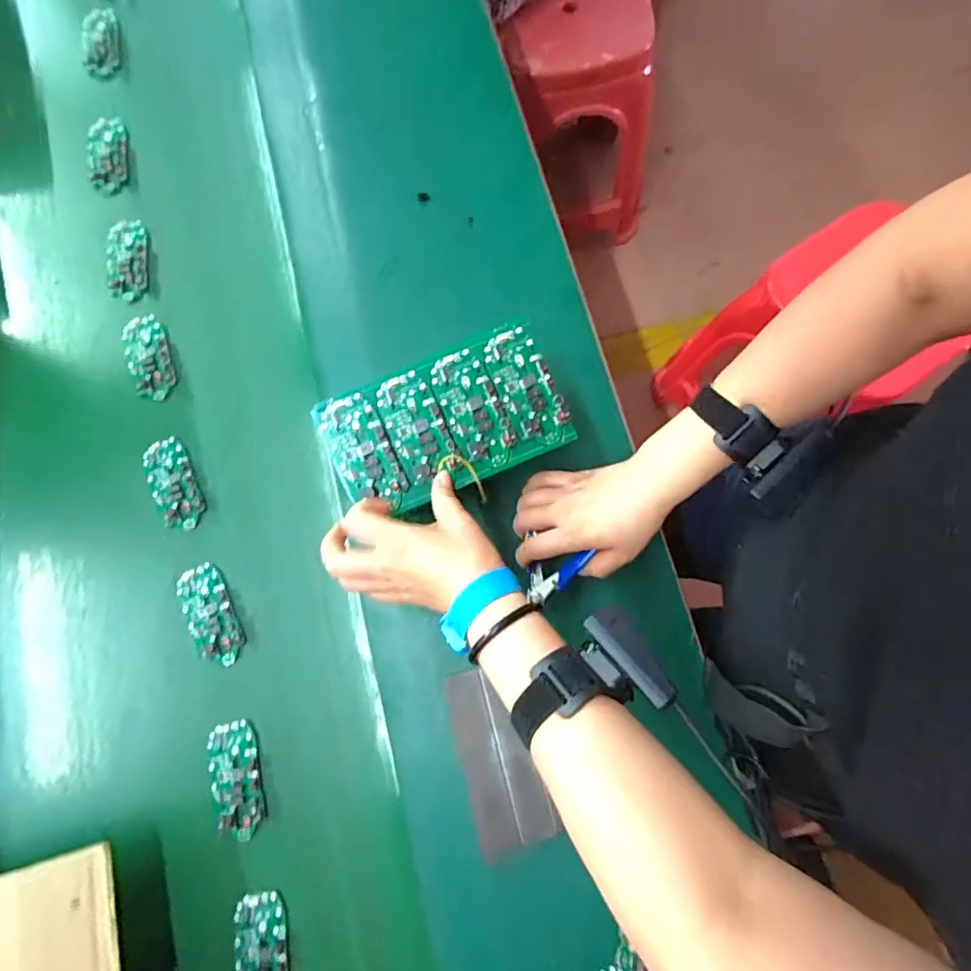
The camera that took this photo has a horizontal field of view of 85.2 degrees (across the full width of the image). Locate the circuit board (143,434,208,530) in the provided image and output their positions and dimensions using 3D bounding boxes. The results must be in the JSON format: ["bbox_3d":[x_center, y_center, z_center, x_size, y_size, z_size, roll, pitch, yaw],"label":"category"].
[{"bbox_3d":[-0.318,-0.002,0.537,0.045,0.007,0.095,-25,79,-4],"label":"circuit board"}]

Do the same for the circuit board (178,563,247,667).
[{"bbox_3d":[-0.267,0.125,0.511,0.044,0.005,0.097,-27,79,-4],"label":"circuit board"}]

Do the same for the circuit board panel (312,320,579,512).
[{"bbox_3d":[-0.033,-0.051,0.428,0.185,0.022,0.103,-23,79,-4],"label":"circuit board panel"}]

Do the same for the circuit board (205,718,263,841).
[{"bbox_3d":[-0.228,0.267,0.479,0.042,0.008,0.096,-14,78,-2],"label":"circuit board"}]

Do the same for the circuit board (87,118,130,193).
[{"bbox_3d":[-0.438,-0.380,0.613,0.049,0.017,0.093,-8,78,0],"label":"circuit board"}]

